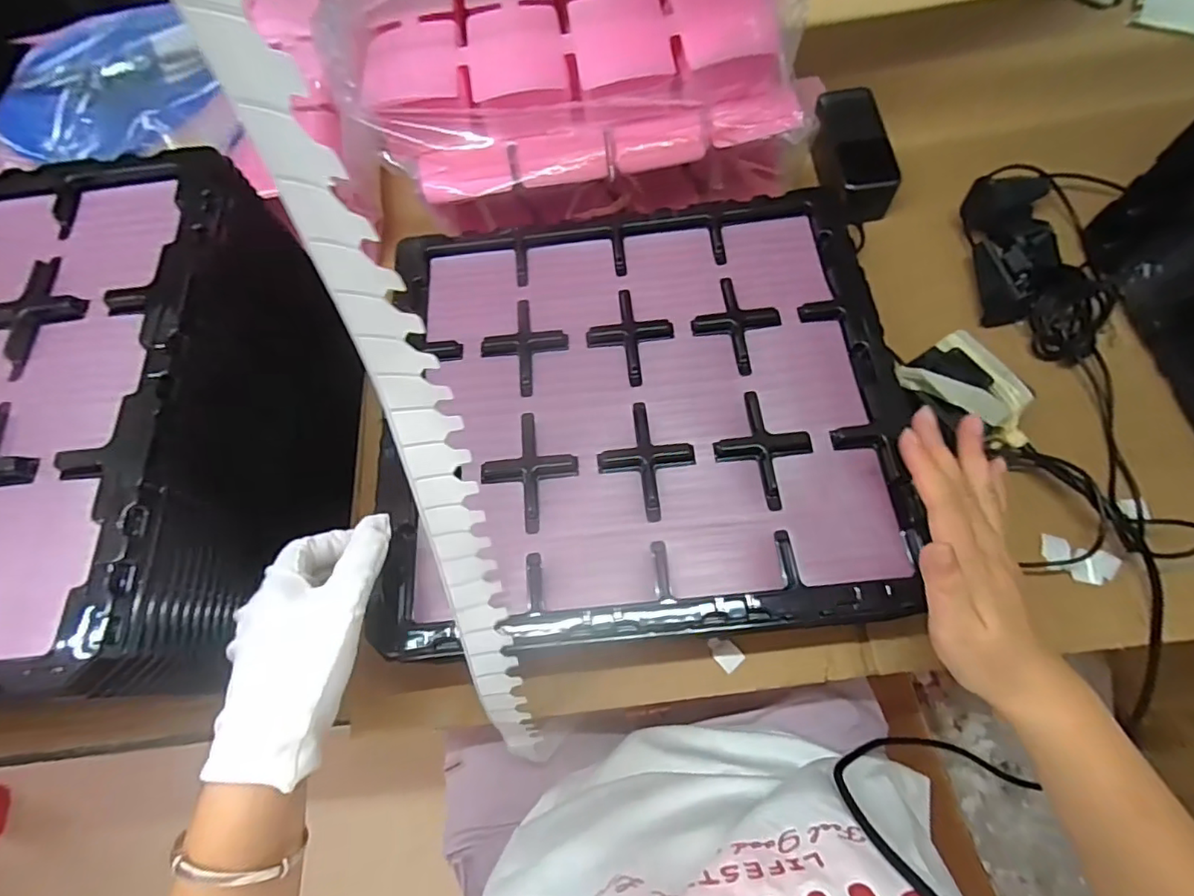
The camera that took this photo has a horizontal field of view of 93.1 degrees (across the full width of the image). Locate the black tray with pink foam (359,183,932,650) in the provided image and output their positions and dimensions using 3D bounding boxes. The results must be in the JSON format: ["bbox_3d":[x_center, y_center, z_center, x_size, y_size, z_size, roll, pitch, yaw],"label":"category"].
[{"bbox_3d":[0.031,-0.039,0.411,0.352,0.024,0.330,-4,65,0],"label":"black tray with pink foam"}]

